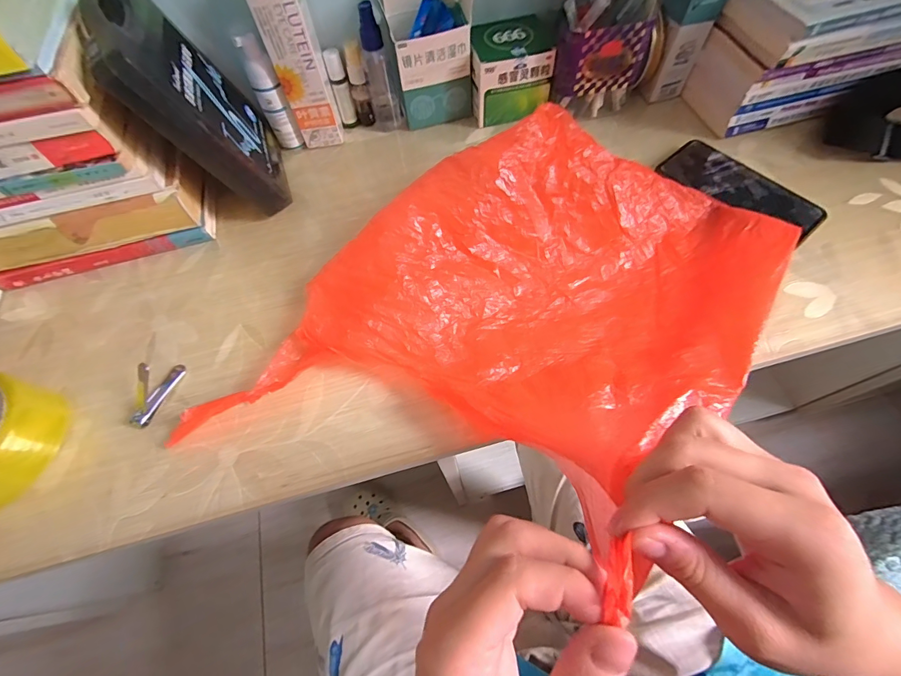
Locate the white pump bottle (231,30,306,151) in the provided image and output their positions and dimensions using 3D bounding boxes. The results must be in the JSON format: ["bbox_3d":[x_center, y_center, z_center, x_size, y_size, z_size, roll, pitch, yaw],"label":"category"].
[{"bbox_3d":[-0.195,-0.262,0.438,0.027,0.113,0.022,-33,65,-13],"label":"white pump bottle"}]

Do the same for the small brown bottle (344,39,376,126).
[{"bbox_3d":[-0.106,-0.291,0.466,0.021,0.087,0.017,-15,63,-4],"label":"small brown bottle"}]

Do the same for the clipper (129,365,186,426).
[{"bbox_3d":[-0.256,0.043,0.337,0.012,0.039,0.059,20,66,14],"label":"clipper"}]

